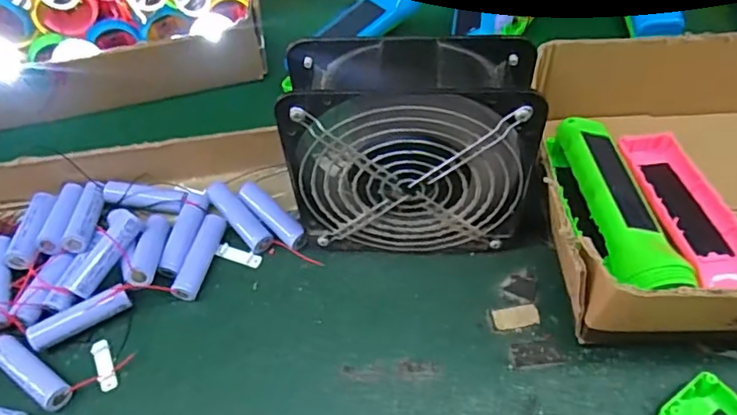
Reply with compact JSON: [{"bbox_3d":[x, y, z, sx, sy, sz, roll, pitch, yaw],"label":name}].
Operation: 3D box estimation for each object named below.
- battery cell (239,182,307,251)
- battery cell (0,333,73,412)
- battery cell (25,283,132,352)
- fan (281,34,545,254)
[{"bbox_3d":[-0.071,0.006,0.424,0.020,0.016,0.066,-38,57,-23],"label":"battery cell"},{"bbox_3d":[-0.220,0.106,0.366,0.065,0.018,0.018,26,58,24],"label":"battery cell"},{"bbox_3d":[-0.196,0.077,0.386,0.065,0.020,0.016,-28,54,-16],"label":"battery cell"},{"bbox_3d":[0.028,-0.032,0.368,0.149,0.148,0.060,-1,52,5],"label":"fan"}]

